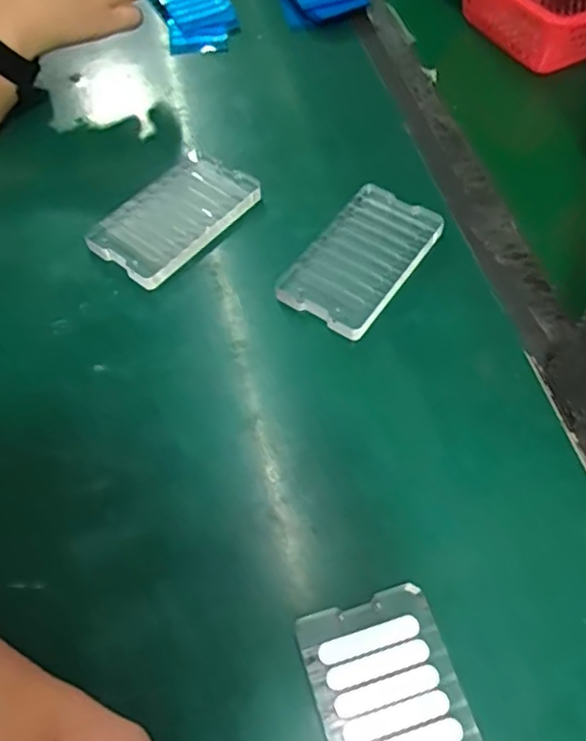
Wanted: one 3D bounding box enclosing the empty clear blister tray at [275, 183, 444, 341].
[{"bbox_3d":[0.048,-0.080,0.455,0.069,0.016,0.121,32,63,18],"label":"empty clear blister tray"}]

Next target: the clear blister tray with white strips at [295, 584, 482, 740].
[{"bbox_3d":[0.051,0.170,0.302,0.068,0.011,0.122,-15,59,-9],"label":"clear blister tray with white strips"}]

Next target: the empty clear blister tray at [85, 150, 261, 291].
[{"bbox_3d":[-0.085,-0.115,0.472,0.066,0.015,0.120,36,64,20],"label":"empty clear blister tray"}]

